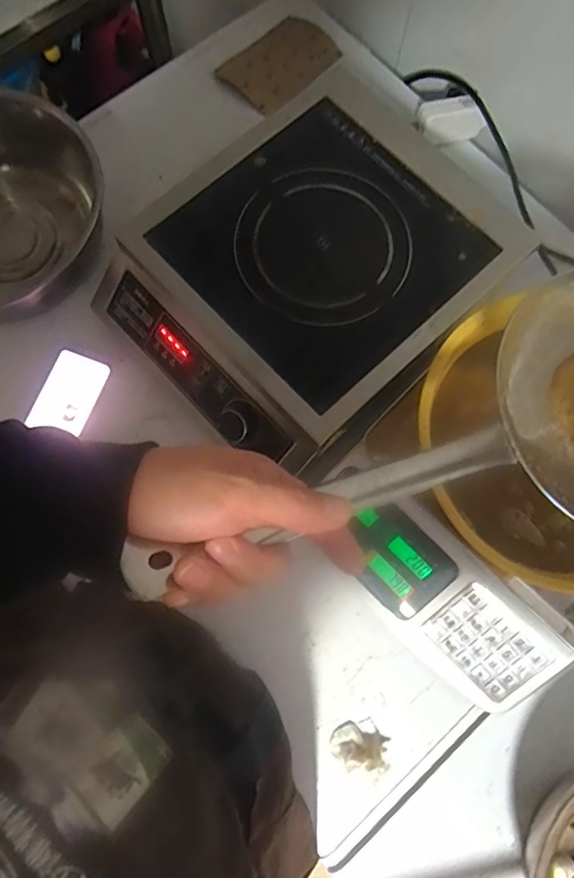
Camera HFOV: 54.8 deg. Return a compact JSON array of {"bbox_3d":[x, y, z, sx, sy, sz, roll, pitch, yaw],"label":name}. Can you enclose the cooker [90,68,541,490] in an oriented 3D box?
[{"bbox_3d":[0.041,-0.209,0.689,0.457,0.098,0.367,-42,80,-11],"label":"cooker"}]

